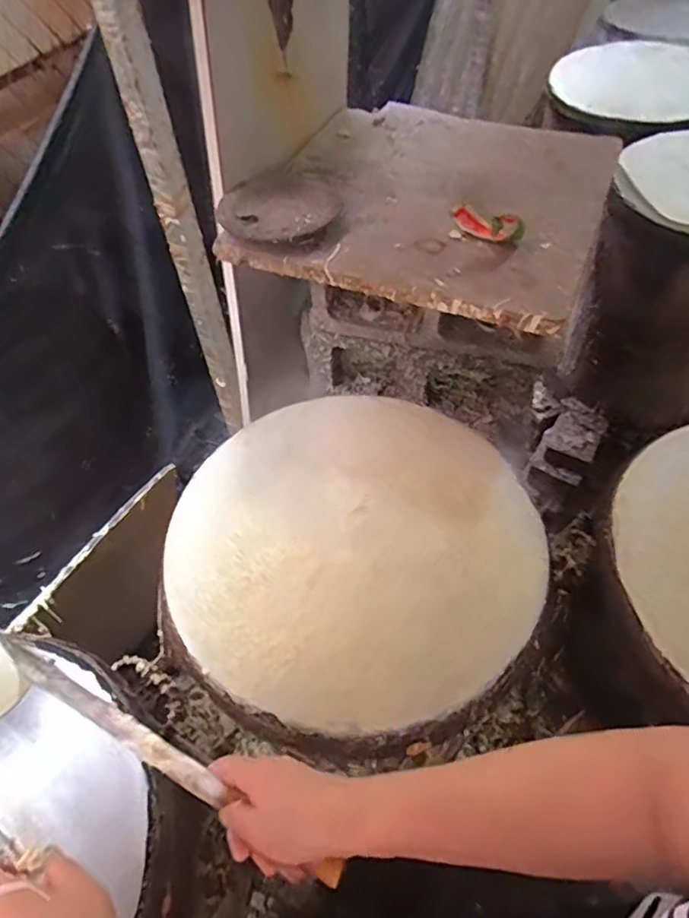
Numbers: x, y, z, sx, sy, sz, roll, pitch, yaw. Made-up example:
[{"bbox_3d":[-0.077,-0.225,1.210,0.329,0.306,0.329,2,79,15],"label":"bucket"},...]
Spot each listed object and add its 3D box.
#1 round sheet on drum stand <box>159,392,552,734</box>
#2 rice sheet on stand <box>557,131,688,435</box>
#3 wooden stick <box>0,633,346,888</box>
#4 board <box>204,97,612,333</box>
[{"bbox_3d":[0.006,0.075,0.605,0.362,0.021,0.362,-1,55,2],"label":"round sheet on drum stand"},{"bbox_3d":[0.688,-0.350,1.221,0.362,0.483,0.356,31,62,22],"label":"rice sheet on stand"},{"bbox_3d":[-0.160,0.231,0.478,0.353,0.021,0.021,21,58,24],"label":"wooden stick"},{"bbox_3d":[0.118,-0.361,0.779,0.430,0.035,0.449,19,58,15],"label":"board"}]

